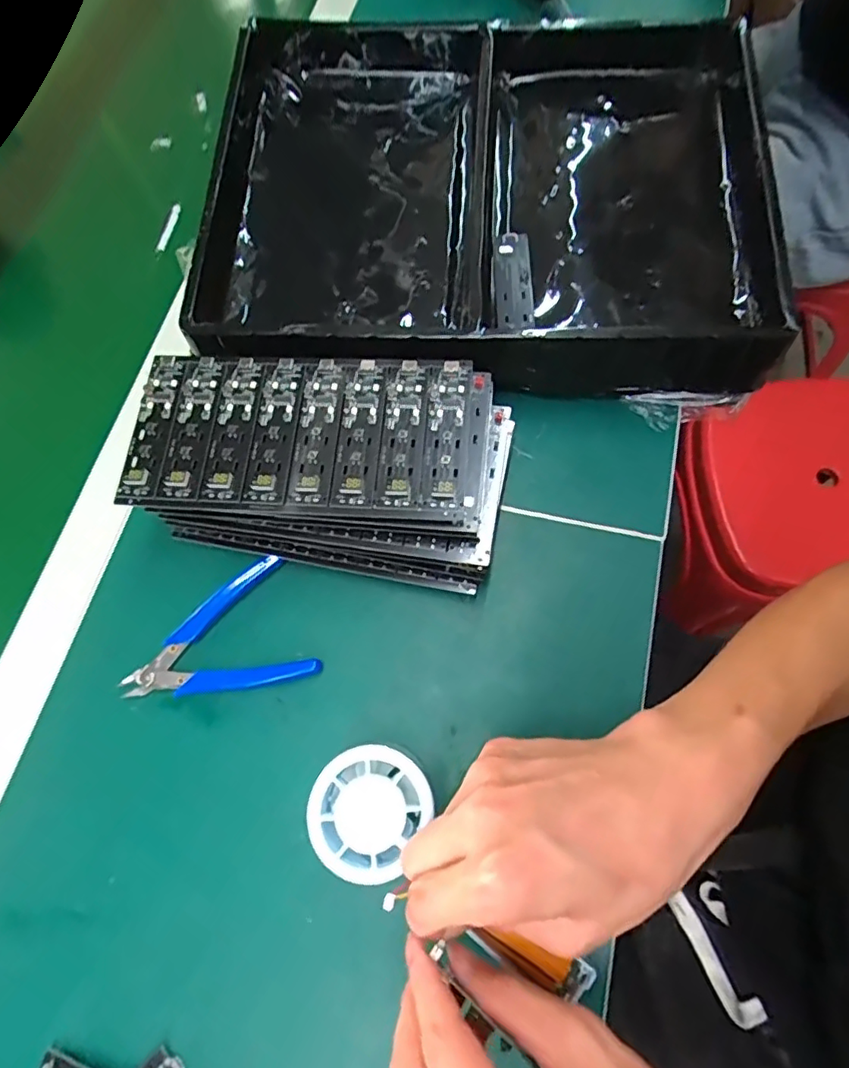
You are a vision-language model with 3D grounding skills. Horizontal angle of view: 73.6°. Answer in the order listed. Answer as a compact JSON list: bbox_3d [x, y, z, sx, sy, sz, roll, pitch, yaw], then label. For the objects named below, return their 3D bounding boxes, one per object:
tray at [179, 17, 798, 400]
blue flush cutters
[{"bbox_3d":[0.041,-0.247,0.408,0.365,0.061,0.297,3,70,6],"label":"tray"},{"bbox_3d":[-0.126,0.056,0.351,0.115,0.008,0.079,-10,69,1],"label":"blue flush cutters"}]

